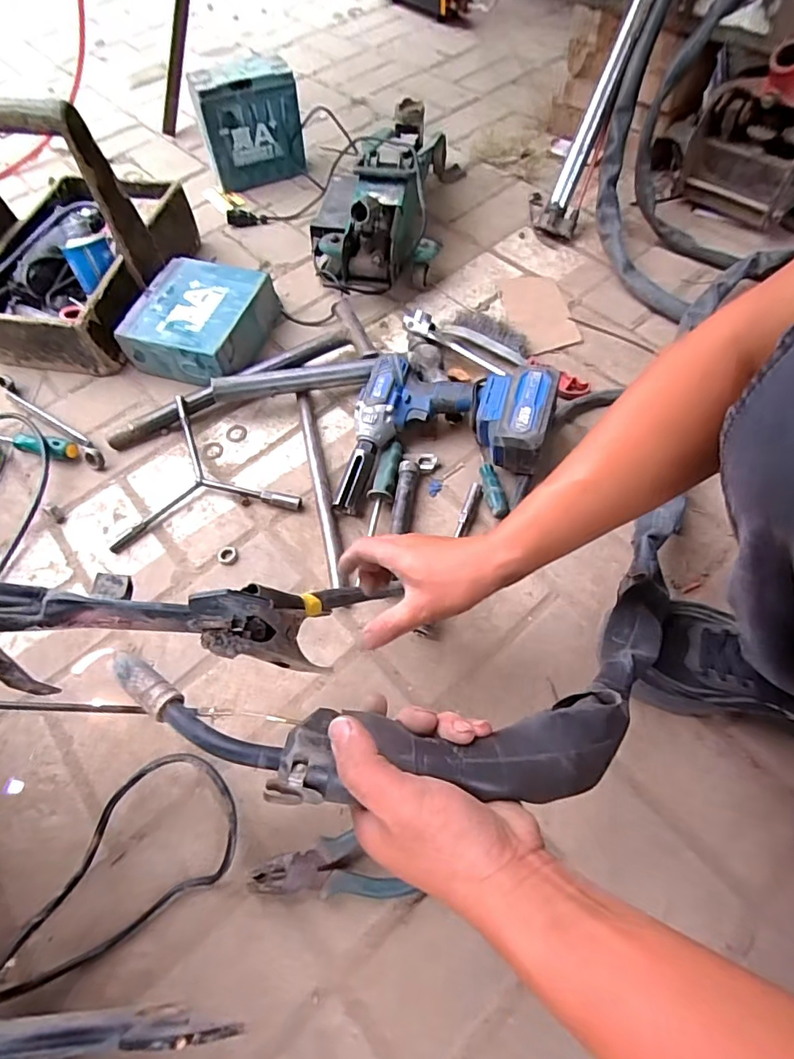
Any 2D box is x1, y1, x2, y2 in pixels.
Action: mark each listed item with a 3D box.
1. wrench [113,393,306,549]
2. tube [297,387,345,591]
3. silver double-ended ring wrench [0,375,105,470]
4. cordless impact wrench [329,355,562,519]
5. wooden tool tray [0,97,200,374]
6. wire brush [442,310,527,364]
[{"bbox_3d":[-0.251,-0.086,0.673,0.229,0.036,0.191,-13,61,-5],"label":"wrench"},{"bbox_3d":[-0.099,-0.062,0.662,0.019,0.025,0.286,-12,60,-4],"label":"tube"},{"bbox_3d":[-0.494,-0.157,0.739,0.263,0.024,0.027,34,67,20],"label":"silver double-ended ring wrench"},{"bbox_3d":[0.055,-0.108,0.638,0.234,0.102,0.208,15,62,11],"label":"cordless impact wrench"},{"bbox_3d":[-0.493,-0.456,0.762,0.246,0.274,0.343,10,61,8],"label":"wooden tool tray"},{"bbox_3d":[0.130,-0.279,0.763,0.129,0.036,0.051,22,64,15],"label":"wire brush"}]

